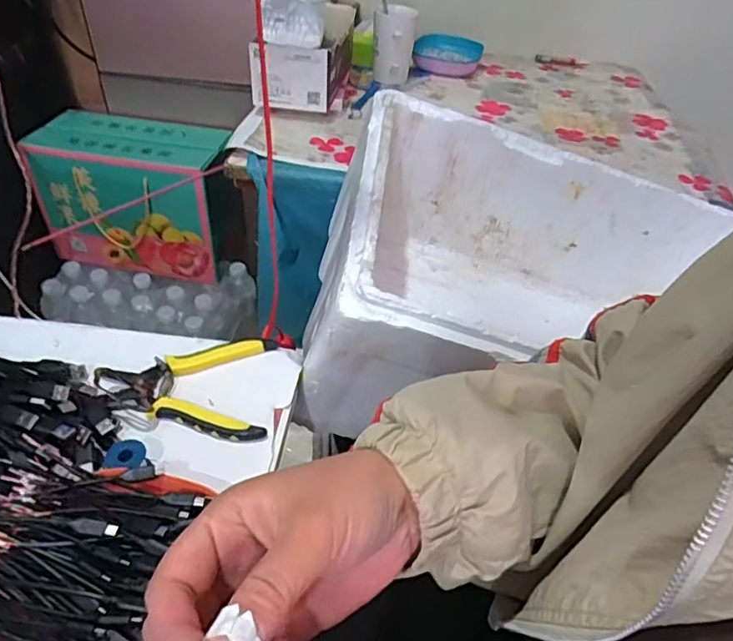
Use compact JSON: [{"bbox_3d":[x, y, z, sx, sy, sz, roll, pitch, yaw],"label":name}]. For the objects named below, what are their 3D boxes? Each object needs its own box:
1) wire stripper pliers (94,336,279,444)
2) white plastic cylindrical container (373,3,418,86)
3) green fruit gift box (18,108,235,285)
[{"bbox_3d":[-0.156,0.050,0.523,0.156,0.011,0.114,11,42,6],"label":"wire stripper pliers"},{"bbox_3d":[0.047,-0.491,1.030,0.069,0.130,0.071,3,42,-3],"label":"white plastic cylindrical container"},{"bbox_3d":[-0.412,-0.227,1.061,0.320,0.232,0.169,11,42,6],"label":"green fruit gift box"}]

